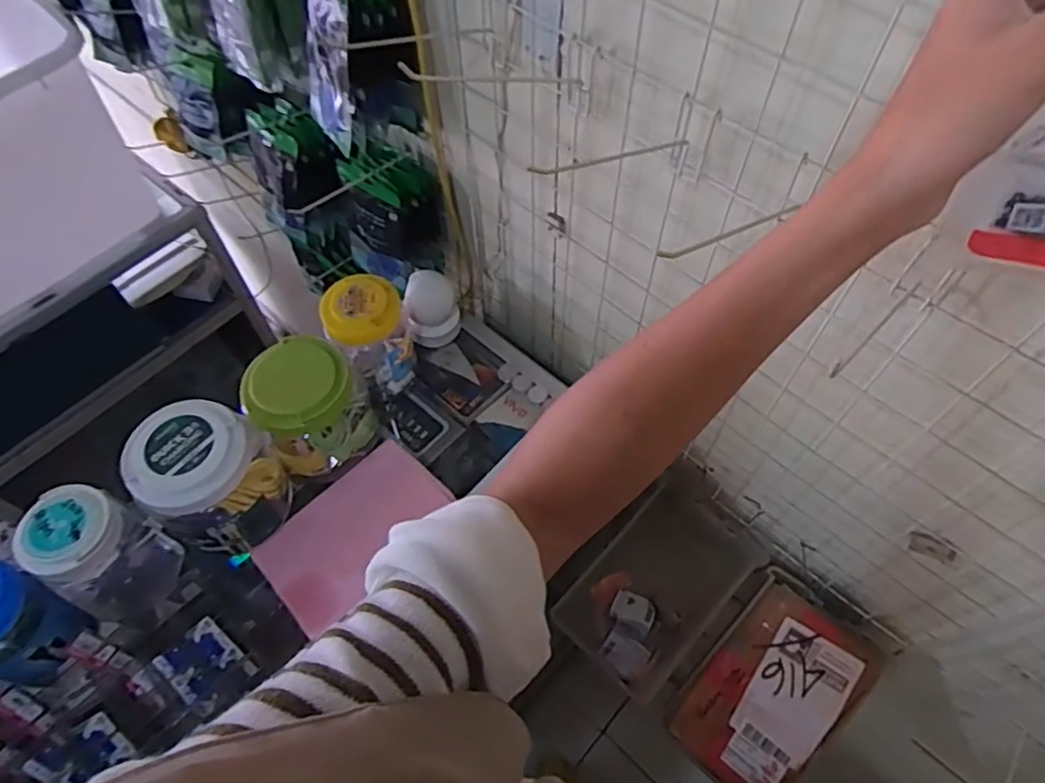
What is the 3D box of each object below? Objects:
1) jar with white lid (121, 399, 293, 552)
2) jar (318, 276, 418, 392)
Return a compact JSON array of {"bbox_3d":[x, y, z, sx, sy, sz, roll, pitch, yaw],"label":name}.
[{"bbox_3d":[-0.343,0.096,0.719,0.115,0.159,0.123,0,57,0],"label":"jar with white lid"},{"bbox_3d":[-0.189,-0.070,0.828,0.093,0.147,0.083,4,58,3],"label":"jar"}]

